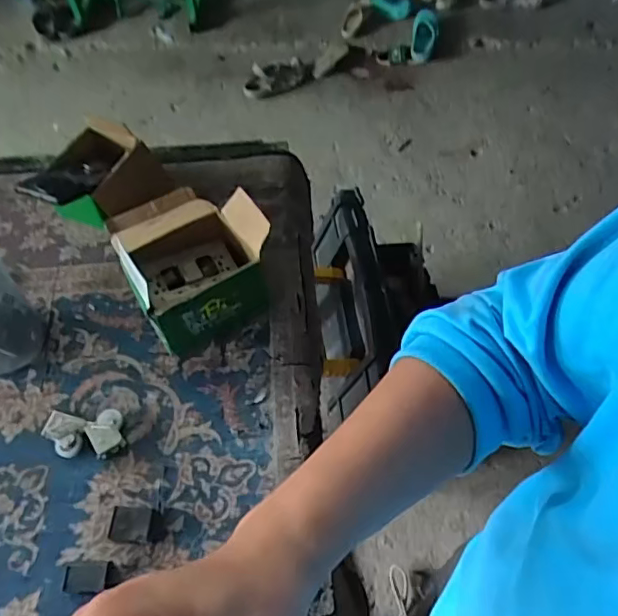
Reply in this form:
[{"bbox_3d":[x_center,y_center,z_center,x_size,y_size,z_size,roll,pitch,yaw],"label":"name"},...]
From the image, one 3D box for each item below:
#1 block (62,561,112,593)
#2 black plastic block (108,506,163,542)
[{"bbox_3d":[-0.214,0.262,0.550,0.042,0.025,0.027,-3,59,1],"label":"block"},{"bbox_3d":[-0.175,0.221,0.574,0.044,0.031,0.032,-1,59,2],"label":"black plastic block"}]

